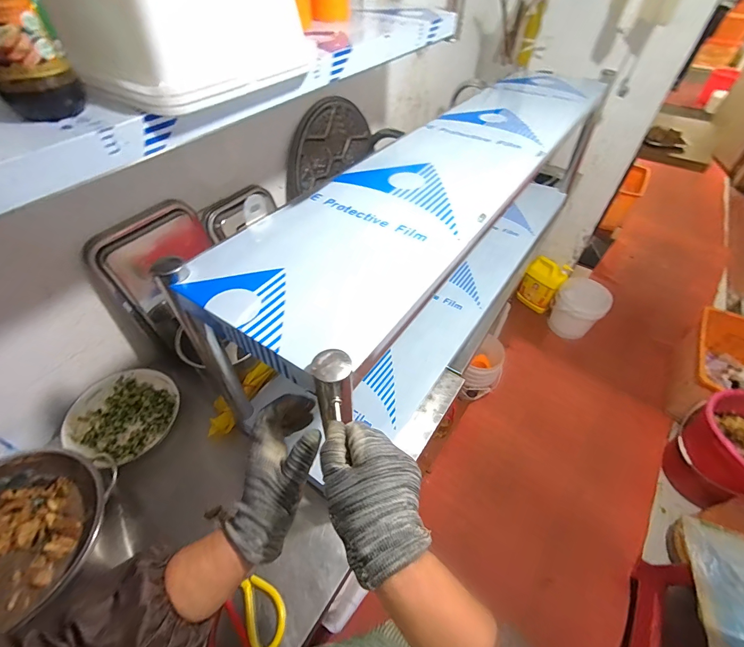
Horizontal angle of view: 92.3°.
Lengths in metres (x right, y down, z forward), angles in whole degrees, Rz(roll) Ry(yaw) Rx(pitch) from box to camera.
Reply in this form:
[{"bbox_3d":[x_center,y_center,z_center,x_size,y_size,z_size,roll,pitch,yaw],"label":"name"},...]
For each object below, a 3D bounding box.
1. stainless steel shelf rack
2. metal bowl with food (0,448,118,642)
[{"bbox_3d":[0.146,-0.178,0.787,0.286,0.362,1.015,29,54,23],"label":"stainless steel shelf rack"},{"bbox_3d":[-0.552,0.336,0.555,0.257,0.072,0.261,0,49,0],"label":"metal bowl with food"}]

